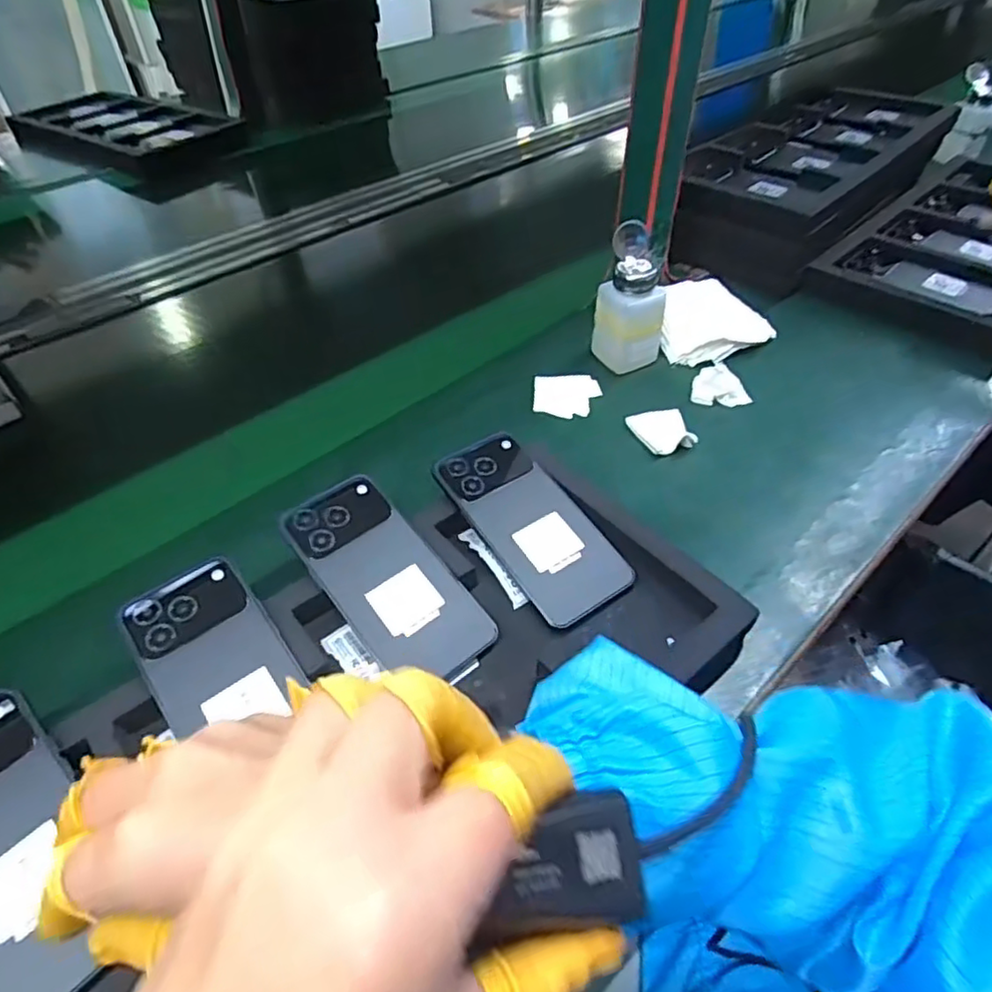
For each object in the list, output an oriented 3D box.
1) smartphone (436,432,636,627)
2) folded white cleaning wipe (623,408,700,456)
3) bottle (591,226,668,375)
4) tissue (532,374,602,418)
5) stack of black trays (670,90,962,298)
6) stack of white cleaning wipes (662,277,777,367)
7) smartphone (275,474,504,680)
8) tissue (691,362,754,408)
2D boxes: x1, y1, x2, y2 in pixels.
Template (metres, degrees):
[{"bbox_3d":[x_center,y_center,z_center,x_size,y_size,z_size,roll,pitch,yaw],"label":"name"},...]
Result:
[{"bbox_3d":[0.025,0.018,0.474,0.074,0.010,0.162,-30,65,-23],"label":"smartphone"},{"bbox_3d":[0.152,-0.060,0.582,0.052,0.011,0.057,-10,48,-7],"label":"folded white cleaning wipe"},{"bbox_3d":[0.132,-0.187,0.617,0.053,0.134,0.055,-27,52,-21],"label":"bottle"},{"bbox_3d":[0.070,-0.100,0.626,0.065,0.004,0.065,2,47,4],"label":"tissue"},{"bbox_3d":[0.419,-0.433,0.861,0.205,0.096,0.482,34,57,29],"label":"stack of black trays"},{"bbox_3d":[0.236,-0.188,0.683,0.110,0.028,0.121,4,47,6],"label":"stack of white cleaning wipes"},{"bbox_3d":[-0.077,0.056,0.439,0.075,0.009,0.163,-37,71,-28],"label":"smartphone"},{"bbox_3d":[0.221,-0.110,0.618,0.054,0.019,0.052,16,50,16],"label":"tissue"}]

